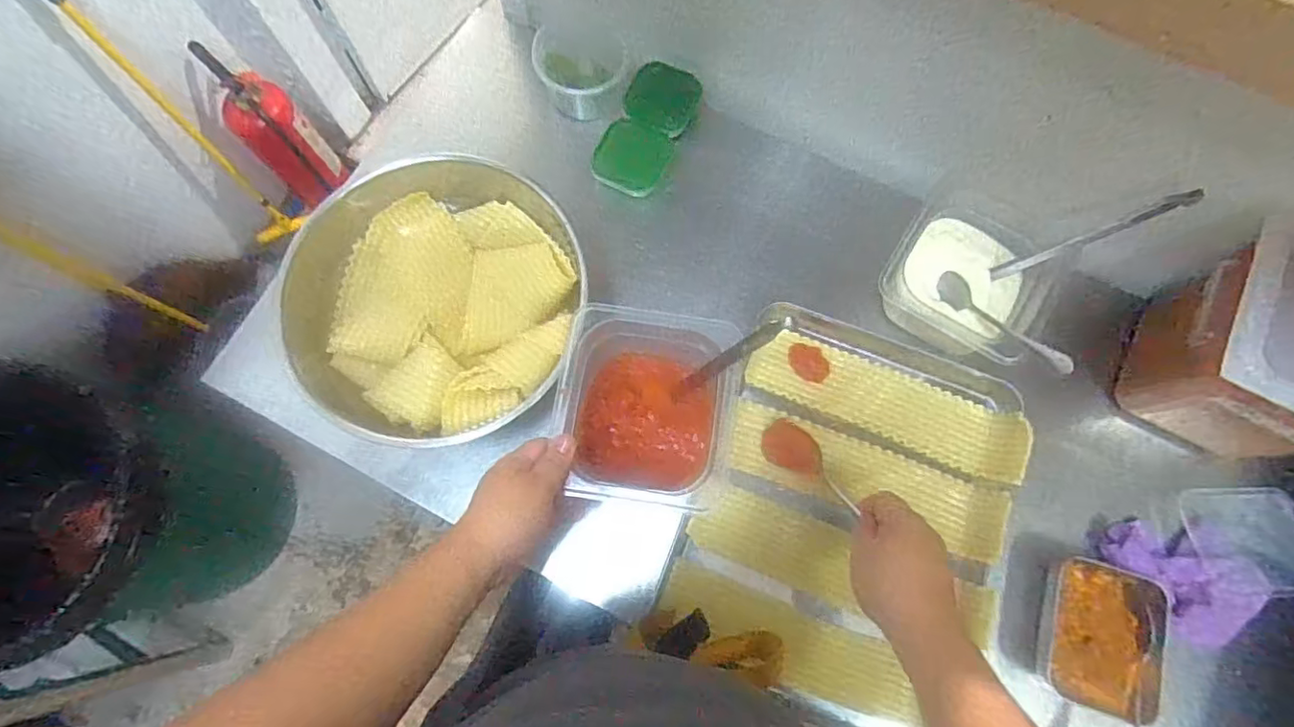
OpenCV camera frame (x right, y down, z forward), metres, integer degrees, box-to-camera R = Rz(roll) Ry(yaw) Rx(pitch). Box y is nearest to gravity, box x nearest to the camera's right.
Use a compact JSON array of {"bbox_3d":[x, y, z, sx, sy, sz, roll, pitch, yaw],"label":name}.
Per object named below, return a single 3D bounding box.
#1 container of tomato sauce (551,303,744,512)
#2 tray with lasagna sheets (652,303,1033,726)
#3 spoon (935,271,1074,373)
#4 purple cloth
[{"bbox_3d":[0.008,0.039,0.600,0.170,0.121,0.192,6,73,2],"label":"container of tomato sauce"},{"bbox_3d":[0.224,0.156,0.642,0.322,0.058,0.398,20,74,6],"label":"tray with lasagna sheets"},{"bbox_3d":[0.372,-0.043,0.630,0.021,0.022,0.157,-38,62,-11],"label":"spoon"},{"bbox_3d":[0.552,0.213,0.612,0.116,0.039,0.140,-33,76,-10],"label":"purple cloth"}]

